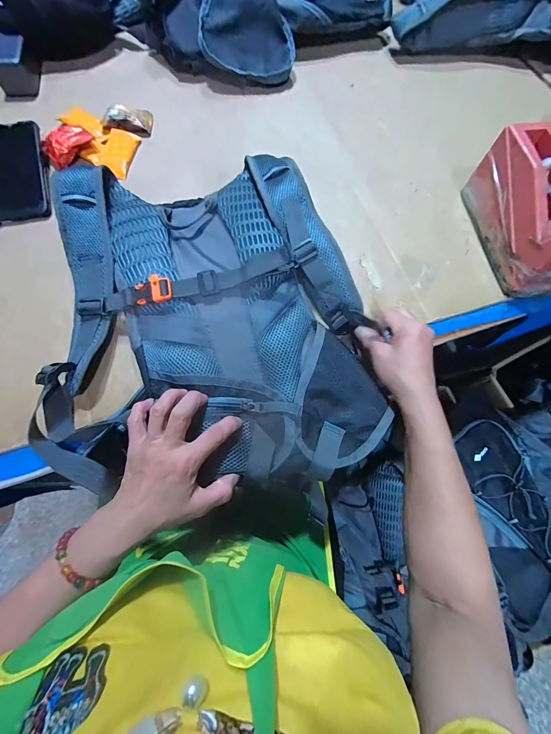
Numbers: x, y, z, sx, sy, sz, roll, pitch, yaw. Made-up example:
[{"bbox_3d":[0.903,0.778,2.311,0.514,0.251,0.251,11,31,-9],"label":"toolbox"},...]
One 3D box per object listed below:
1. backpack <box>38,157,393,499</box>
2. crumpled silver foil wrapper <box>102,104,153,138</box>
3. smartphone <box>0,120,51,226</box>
[{"bbox_3d":[-0.090,-0.065,0.365,0.364,0.069,0.413,-13,71,-6],"label":"backpack"},{"bbox_3d":[-0.250,-0.427,0.522,0.072,0.024,0.063,13,70,3],"label":"crumpled silver foil wrapper"},{"bbox_3d":[-0.388,-0.295,0.455,0.076,0.014,0.168,-12,80,-12],"label":"smartphone"}]

